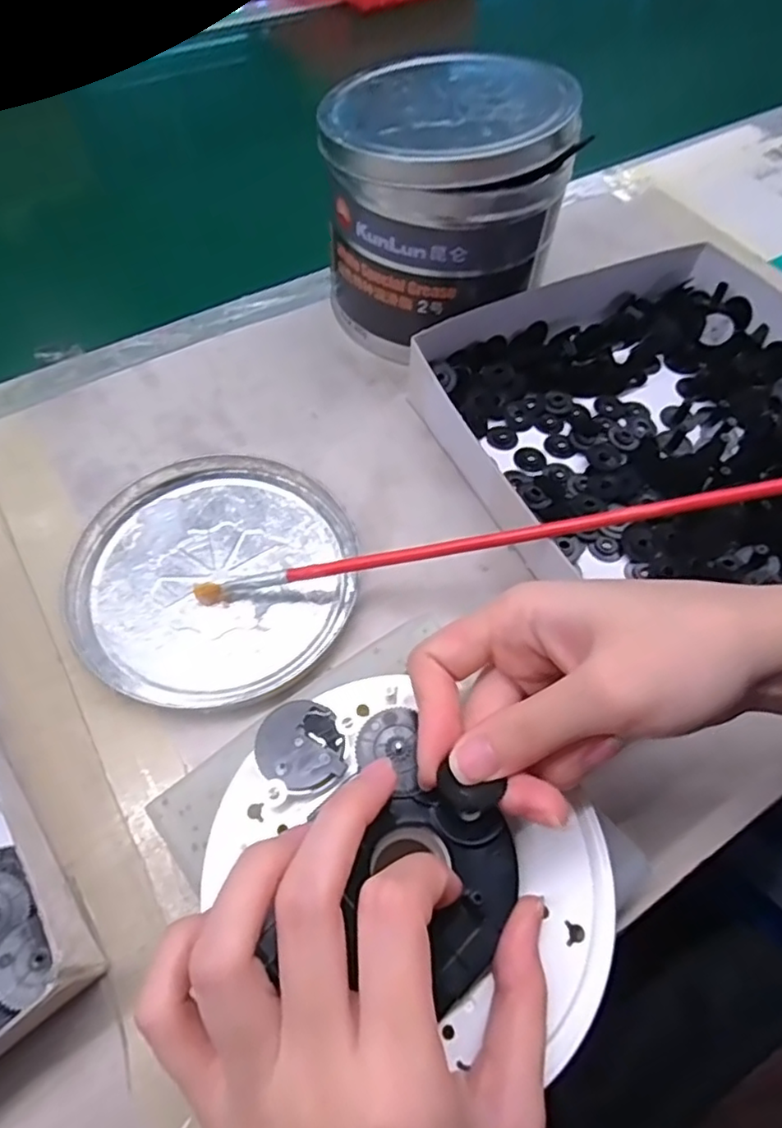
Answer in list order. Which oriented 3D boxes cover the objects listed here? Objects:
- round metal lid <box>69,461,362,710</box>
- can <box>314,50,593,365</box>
[{"bbox_3d":[-0.082,0.003,0.288,0.124,0.011,0.122,1,59,-1],"label":"round metal lid"},{"bbox_3d":[0.028,-0.195,0.345,0.123,0.116,0.121,7,59,3],"label":"can"}]

